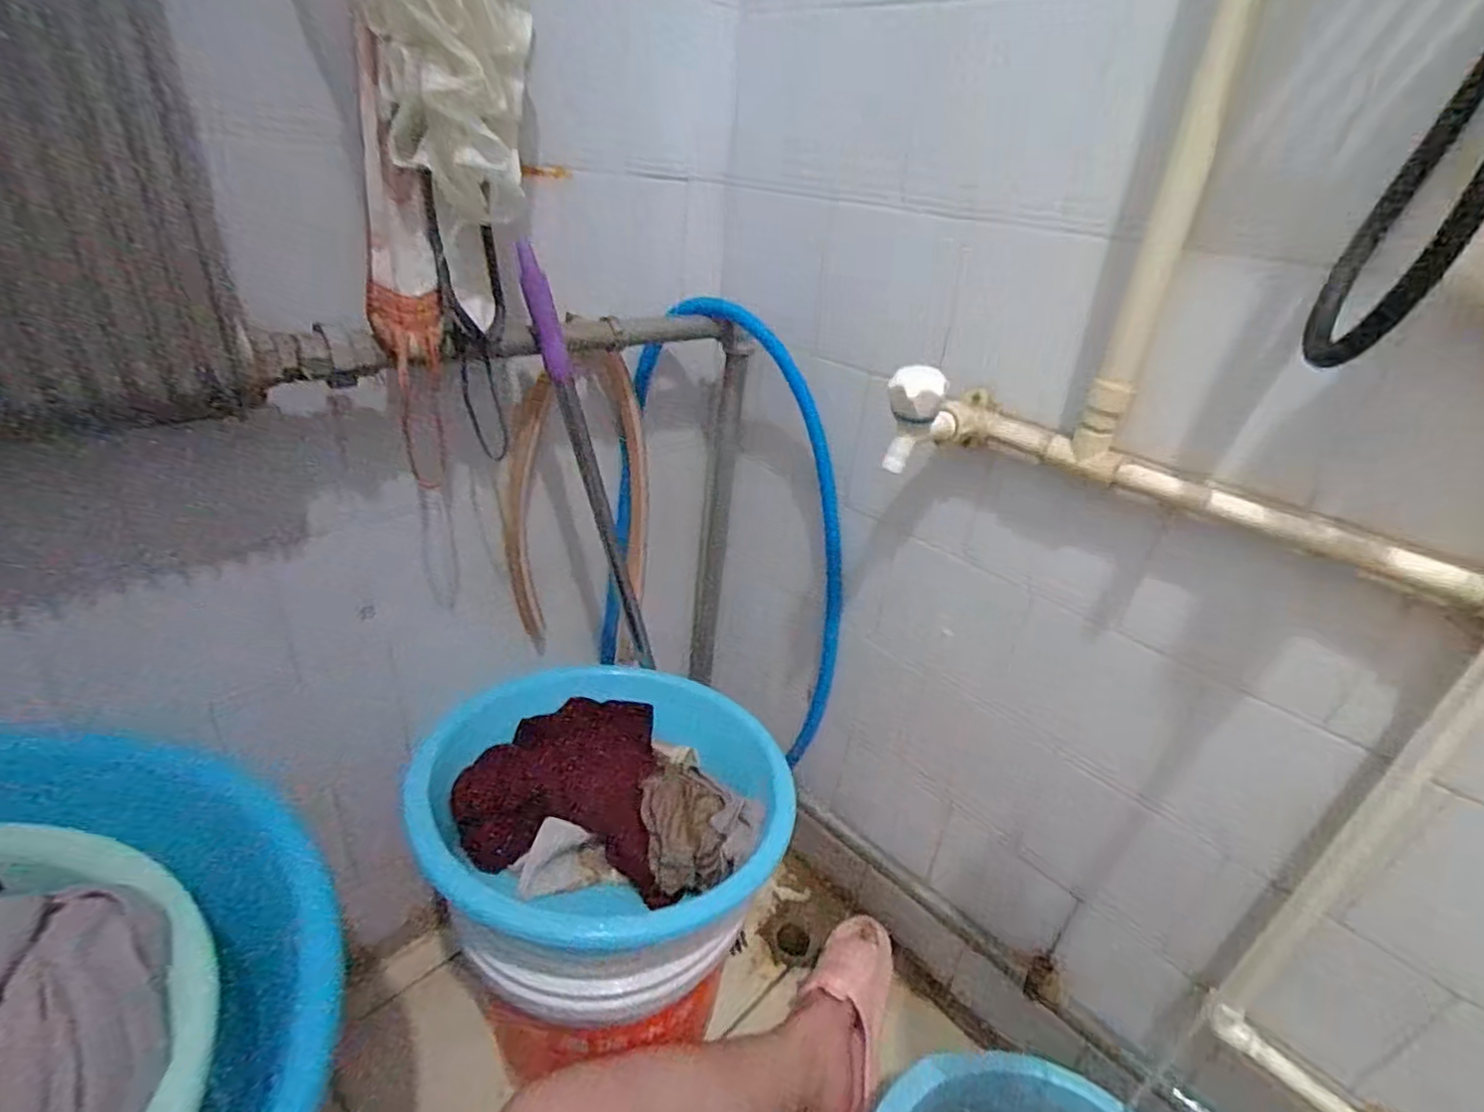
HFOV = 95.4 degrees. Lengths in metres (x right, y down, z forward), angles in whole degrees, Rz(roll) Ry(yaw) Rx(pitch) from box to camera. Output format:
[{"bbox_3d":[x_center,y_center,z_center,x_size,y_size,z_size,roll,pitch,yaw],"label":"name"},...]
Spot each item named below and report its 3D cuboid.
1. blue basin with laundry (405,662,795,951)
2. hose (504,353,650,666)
[{"bbox_3d":[-0.107,0.250,0.657,0.291,0.099,0.283,5,30,-3],"label":"blue basin with laundry"},{"bbox_3d":[-0.180,-0.034,0.772,0.173,0.381,0.053,-15,36,-32],"label":"hose"}]

